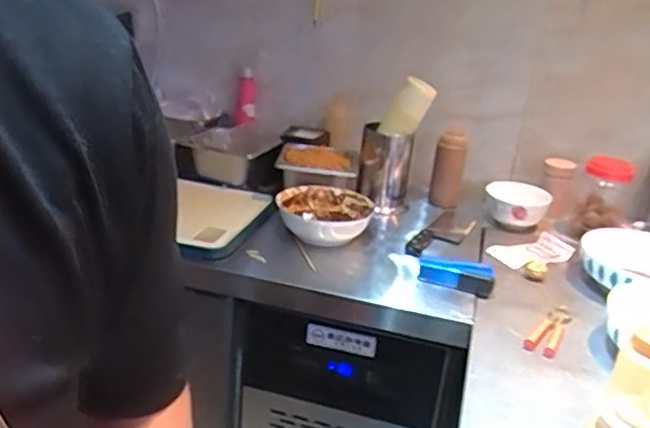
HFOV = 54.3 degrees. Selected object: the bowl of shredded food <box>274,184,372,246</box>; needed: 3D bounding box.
[{"bbox_3d":[-0.005,0.005,1.153,0.145,0.070,0.152,3,24,-1],"label":"bowl of shredded food"}]

